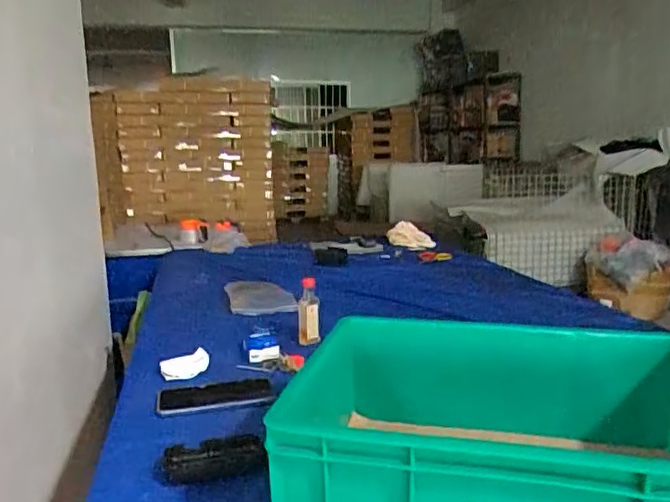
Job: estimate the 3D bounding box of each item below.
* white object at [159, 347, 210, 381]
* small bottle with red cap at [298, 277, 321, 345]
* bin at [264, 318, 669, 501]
[{"bbox_3d":[-0.244,0.183,0.911,0.077,0.042,0.034,-5,12,-14],"label":"white object"},{"bbox_3d":[-0.050,0.113,1.057,0.039,0.119,0.032,-2,12,-3],"label":"small bottle with red cap"},{"bbox_3d":[0.175,0.185,0.550,0.393,0.141,0.295,1,12,14],"label":"bin"}]

